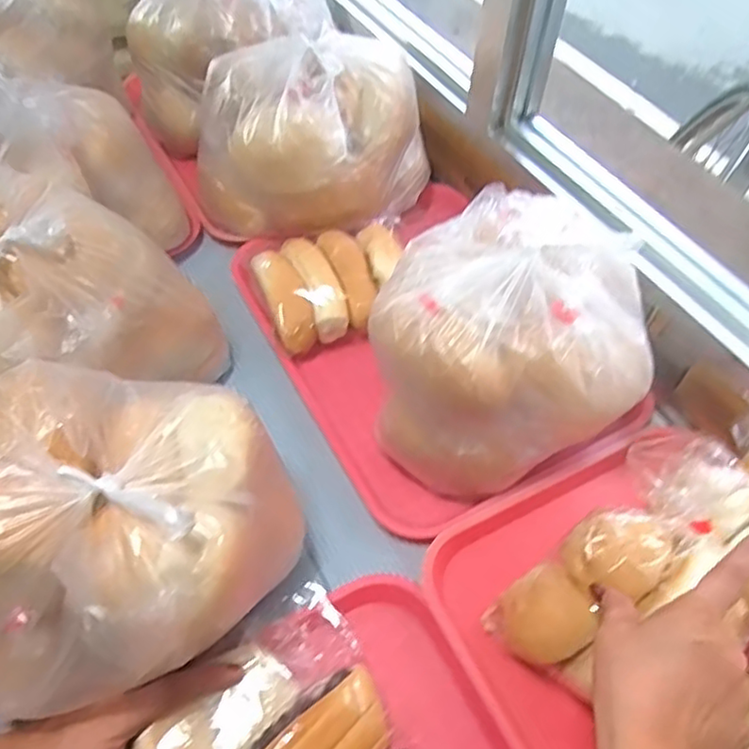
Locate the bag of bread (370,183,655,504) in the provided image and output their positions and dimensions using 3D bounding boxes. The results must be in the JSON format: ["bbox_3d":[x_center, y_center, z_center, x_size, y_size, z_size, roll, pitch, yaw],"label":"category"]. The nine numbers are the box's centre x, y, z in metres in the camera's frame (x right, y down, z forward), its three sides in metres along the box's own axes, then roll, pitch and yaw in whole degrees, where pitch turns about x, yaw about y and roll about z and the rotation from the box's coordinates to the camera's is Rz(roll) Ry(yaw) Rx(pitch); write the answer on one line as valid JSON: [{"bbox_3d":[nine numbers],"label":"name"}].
[{"bbox_3d":[0.101,-0.024,0.544,0.207,0.171,0.190,-9,54,-9],"label":"bag of bread"}]

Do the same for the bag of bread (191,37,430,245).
[{"bbox_3d":[-0.070,-0.265,0.722,0.260,0.147,0.161,-7,54,-7],"label":"bag of bread"}]

